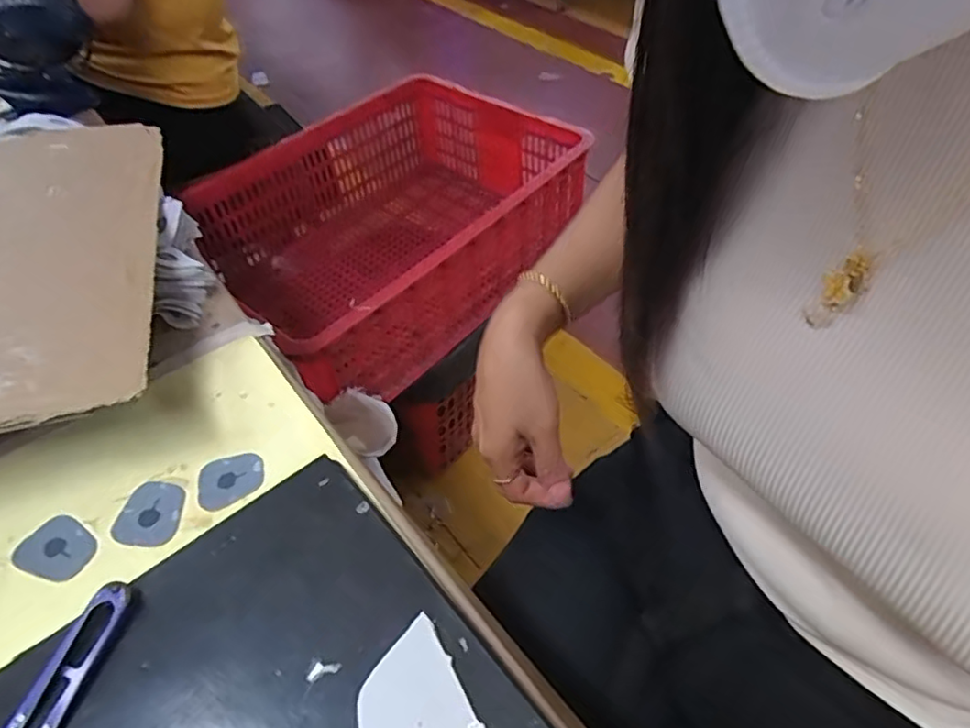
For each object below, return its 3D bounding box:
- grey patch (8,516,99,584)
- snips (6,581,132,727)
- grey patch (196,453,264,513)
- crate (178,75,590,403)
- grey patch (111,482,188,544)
[{"bbox_3d":[-0.235,0.102,0.346,0.036,0.004,0.032,31,57,11],"label":"grey patch"},{"bbox_3d":[-0.188,0.145,0.273,0.021,0.011,0.100,11,51,14],"label":"snips"},{"bbox_3d":[-0.151,0.067,0.373,0.039,0.005,0.036,-31,54,-21],"label":"grey patch"},{"bbox_3d":[-0.147,-0.227,1.039,0.415,0.208,0.626,31,58,27],"label":"crate"},{"bbox_3d":[-0.191,0.085,0.360,0.033,0.008,0.036,-3,49,2],"label":"grey patch"}]

